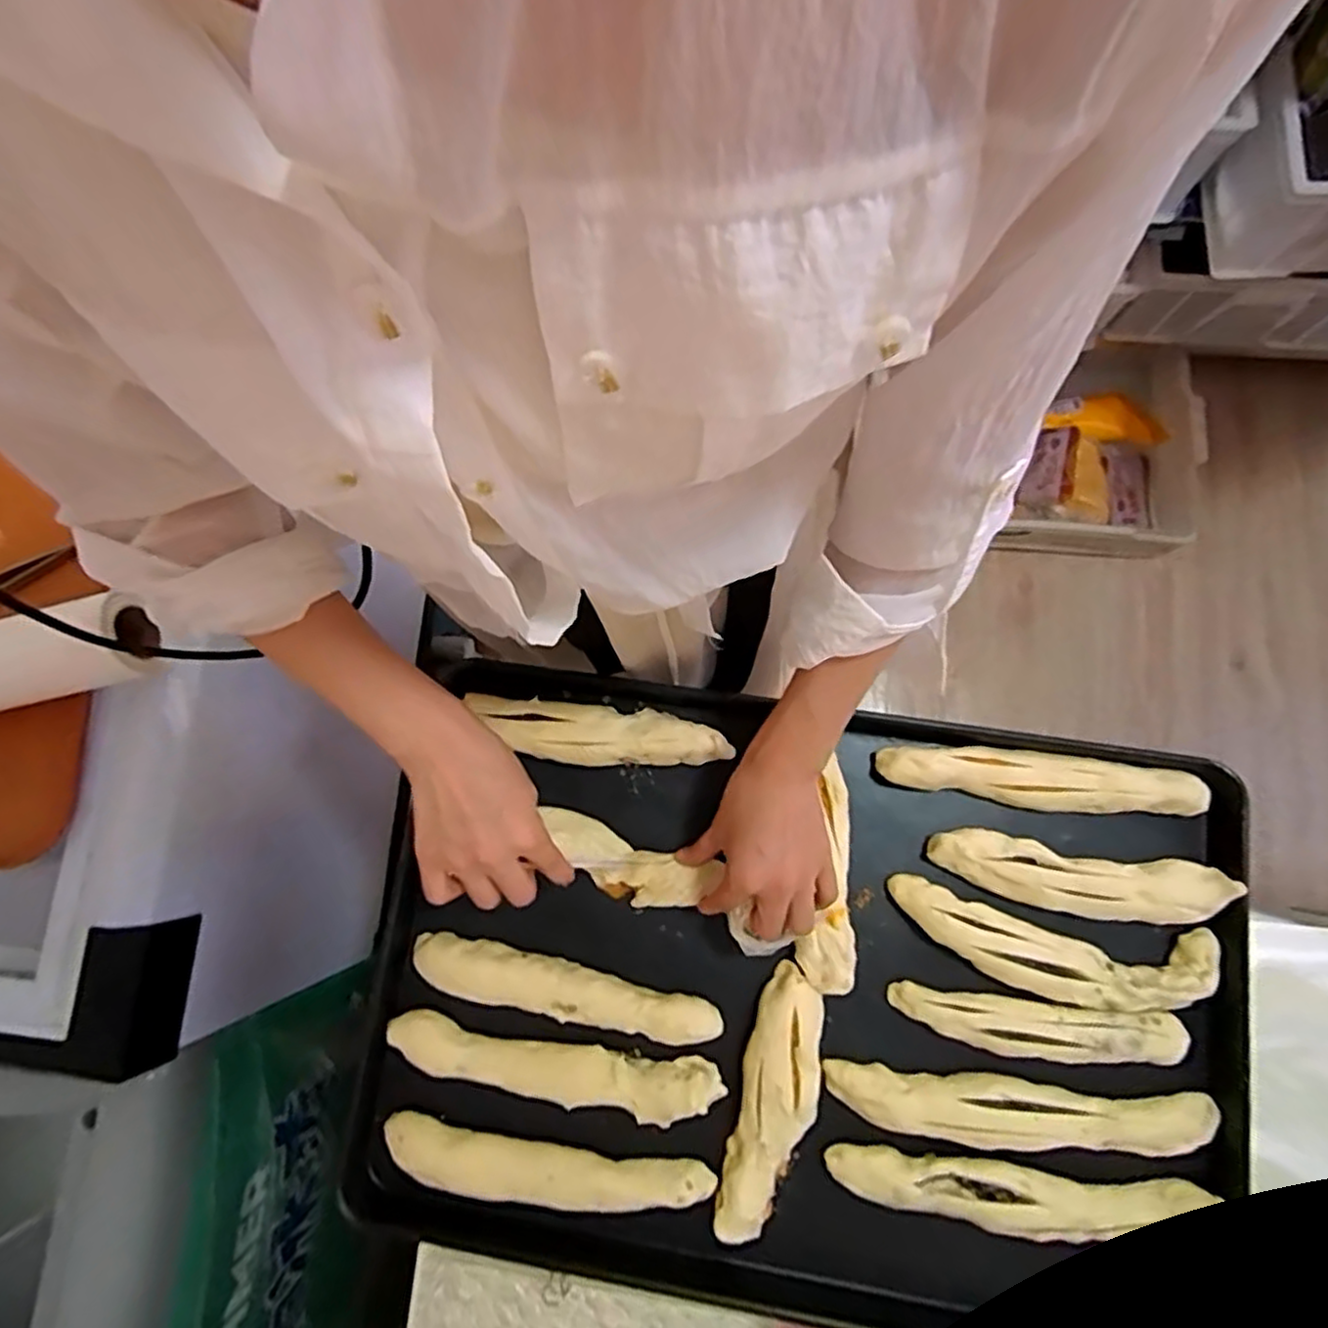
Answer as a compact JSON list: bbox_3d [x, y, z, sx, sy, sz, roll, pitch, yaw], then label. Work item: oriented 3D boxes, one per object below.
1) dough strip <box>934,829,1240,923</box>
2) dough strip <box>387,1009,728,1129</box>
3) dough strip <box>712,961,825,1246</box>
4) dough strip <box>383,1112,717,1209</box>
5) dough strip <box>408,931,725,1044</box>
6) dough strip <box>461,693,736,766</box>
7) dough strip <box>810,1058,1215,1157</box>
[{"bbox_3d":[0.294,0.153,0.500,0.197,0.019,0.045,7,80,5],"label":"dough strip"},{"bbox_3d":[-0.080,0.288,0.500,0.234,0.021,0.041,8,80,5],"label":"dough strip"},{"bbox_3d":[0.078,0.301,0.485,0.053,0.025,0.169,12,80,6],"label":"dough strip"},{"bbox_3d":[-0.083,0.348,0.491,0.225,0.024,0.032,5,80,5],"label":"dough strip"},{"bbox_3d":[-0.074,0.234,0.508,0.225,0.019,0.036,10,80,6],"label":"dough strip"},{"bbox_3d":[-0.050,0.052,0.534,0.195,0.022,0.046,6,80,5],"label":"dough strip"},{"bbox_3d":[0.239,0.301,0.475,0.251,0.017,0.038,4,79,4],"label":"dough strip"}]

